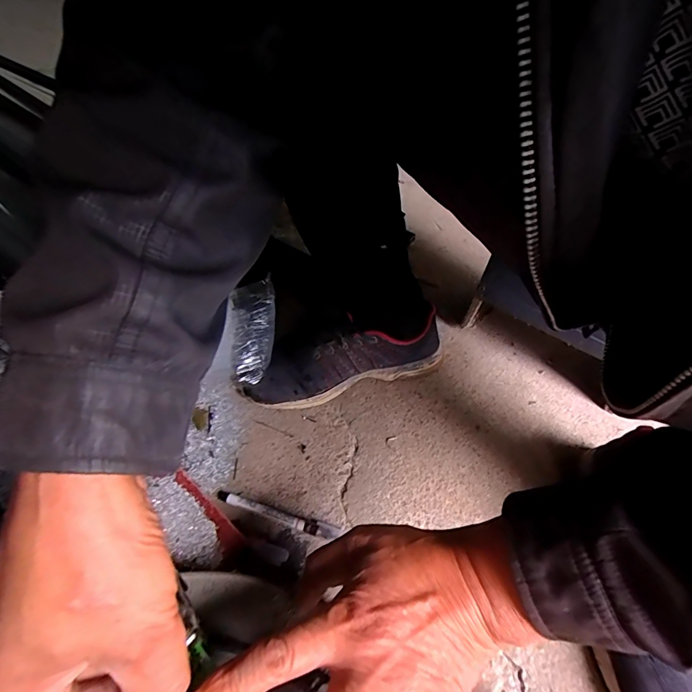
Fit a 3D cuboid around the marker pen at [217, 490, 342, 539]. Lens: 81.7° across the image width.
[{"bbox_3d":[-0.074,0.177,0.423,0.133,0.012,0.016,14,44,9],"label":"marker pen"}]

